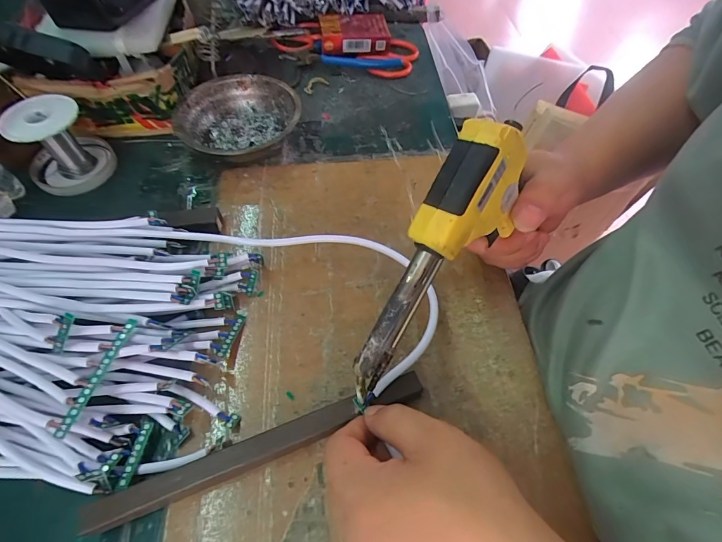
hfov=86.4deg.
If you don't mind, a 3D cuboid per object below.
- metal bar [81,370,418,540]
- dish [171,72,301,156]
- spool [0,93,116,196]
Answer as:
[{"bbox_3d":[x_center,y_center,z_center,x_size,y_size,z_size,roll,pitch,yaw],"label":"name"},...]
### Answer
[{"bbox_3d":[-0.059,0.113,0.250,0.218,0.023,0.018,-20,59,-12],"label":"metal bar"},{"bbox_3d":[-0.130,-0.161,0.418,0.120,0.043,0.115,0,57,0],"label":"dish"},{"bbox_3d":[-0.302,-0.126,0.385,0.070,0.068,0.076,39,65,22],"label":"spool"}]

